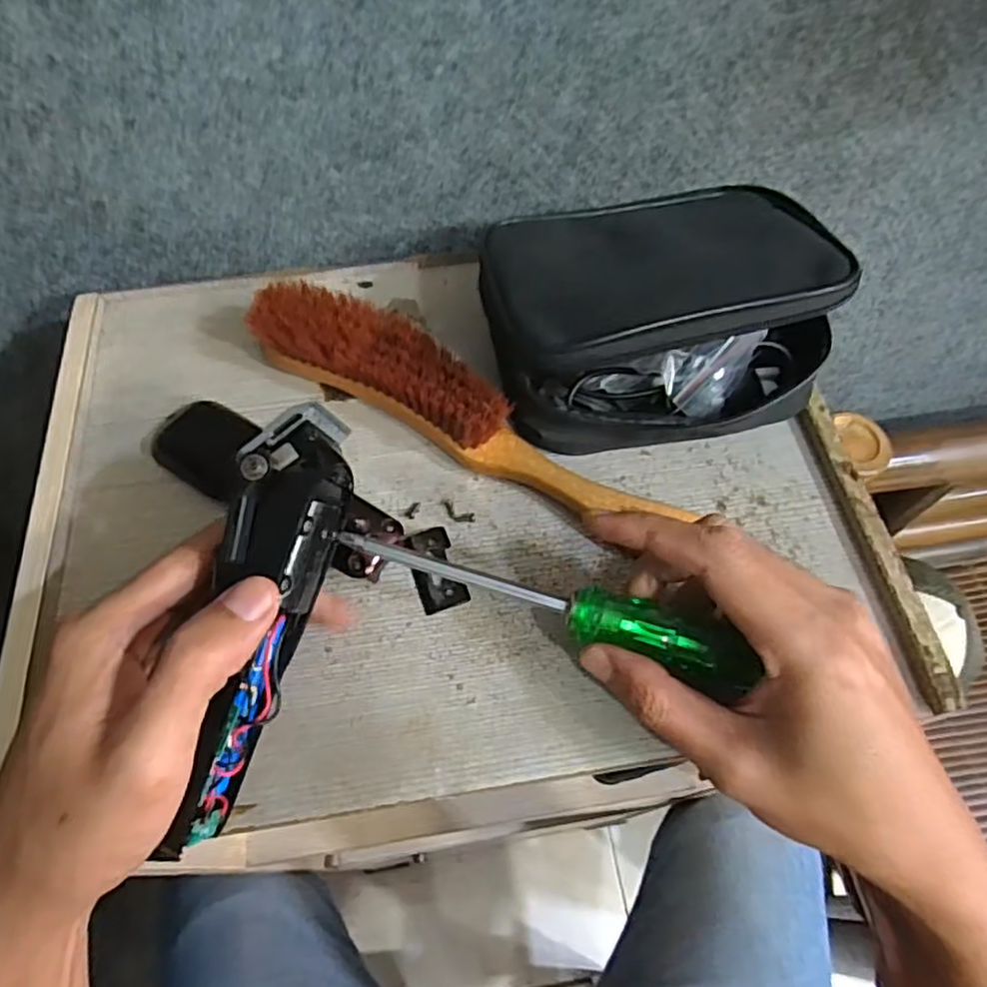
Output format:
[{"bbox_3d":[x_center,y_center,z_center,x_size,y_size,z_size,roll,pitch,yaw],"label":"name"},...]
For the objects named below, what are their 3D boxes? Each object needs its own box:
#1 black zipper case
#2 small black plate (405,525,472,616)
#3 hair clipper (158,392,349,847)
[{"bbox_3d":[0.080,-0.094,0.340,0.148,0.087,0.132,-10,60,-5],"label":"black zipper case"},{"bbox_3d":[-0.027,0.035,0.316,0.022,0.004,0.040,-18,61,-10],"label":"small black plate"},{"bbox_3d":[-0.087,0.048,0.256,0.028,0.053,0.164,12,86,9],"label":"hair clipper"}]

